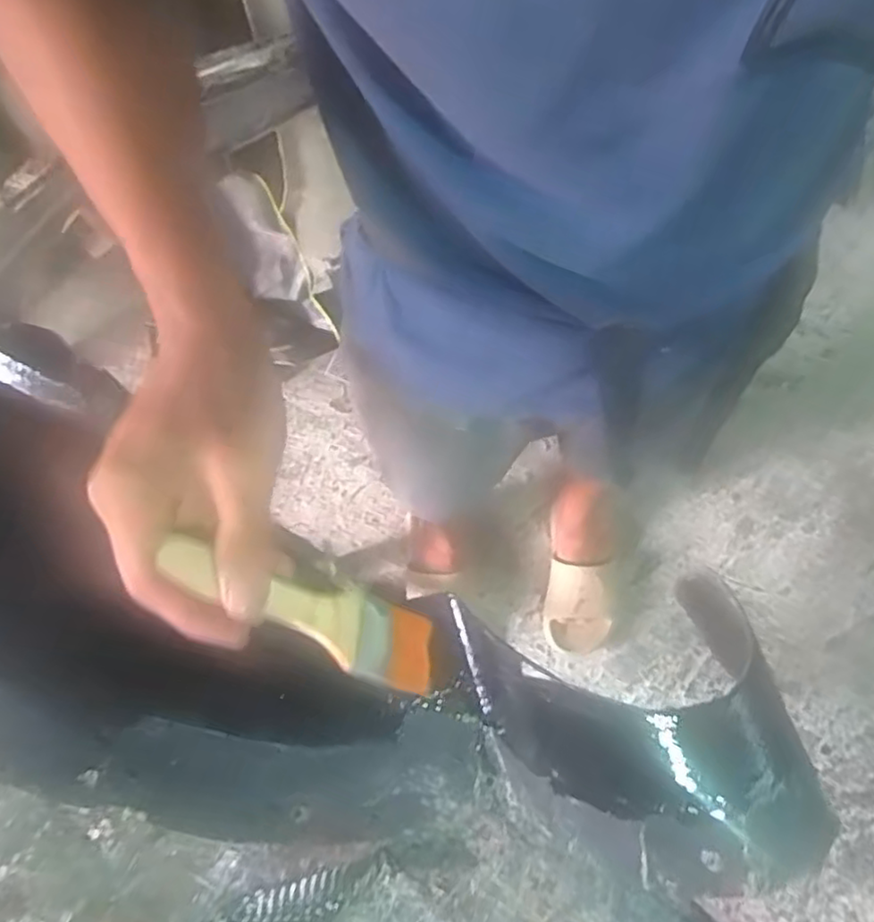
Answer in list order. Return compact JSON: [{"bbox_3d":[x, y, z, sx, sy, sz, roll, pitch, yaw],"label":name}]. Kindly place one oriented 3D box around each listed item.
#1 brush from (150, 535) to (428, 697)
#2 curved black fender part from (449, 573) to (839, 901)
[{"bbox_3d":[-0.055,0.073,0.322,0.152,0.014,0.039,33,65,-34],"label":"brush"},{"bbox_3d":[0.104,0.139,0.367,0.148,0.076,0.171,-16,69,-6],"label":"curved black fender part"}]

